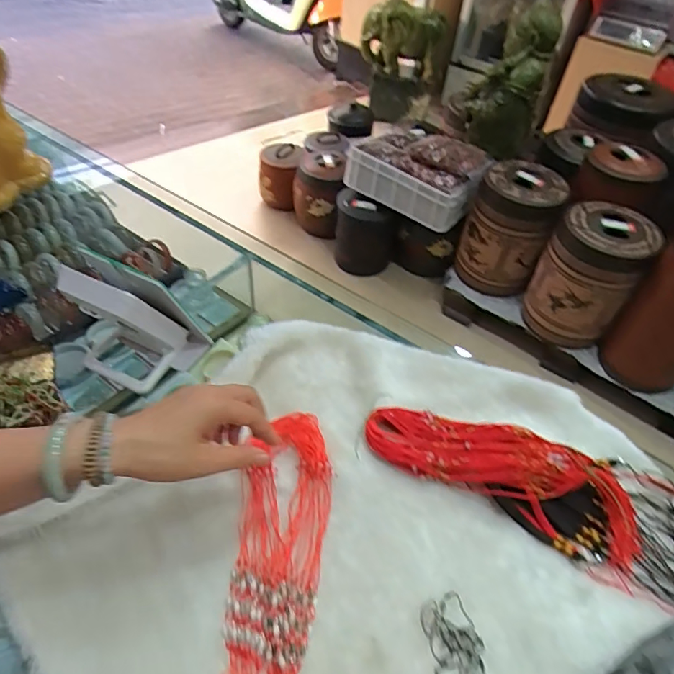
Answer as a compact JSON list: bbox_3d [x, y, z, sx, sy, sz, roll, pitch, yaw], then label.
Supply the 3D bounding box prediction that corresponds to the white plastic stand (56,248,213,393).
[{"bbox_3d":[-0.234,-0.014,0.557,0.133,0.162,0.081,1,48,-4],"label":"white plastic stand"}]

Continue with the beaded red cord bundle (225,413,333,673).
[{"bbox_3d":[-0.057,0.218,0.438,0.081,0.017,0.333,6,50,1],"label":"beaded red cord bundle"}]

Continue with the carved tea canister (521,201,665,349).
[{"bbox_3d":[0.819,-0.191,1.627,0.282,0.438,0.293,28,52,18],"label":"carved tea canister"}]

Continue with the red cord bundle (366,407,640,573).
[{"bbox_3d":[0.169,0.134,0.505,0.282,0.049,0.106,18,49,11],"label":"red cord bundle"}]

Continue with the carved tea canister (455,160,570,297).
[{"bbox_3d":[0.620,-0.397,1.793,0.284,0.403,0.250,19,50,12],"label":"carved tea canister"}]

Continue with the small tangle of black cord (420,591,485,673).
[{"bbox_3d":[0.101,0.264,0.415,0.045,0.004,0.078,-7,49,-11],"label":"small tangle of black cord"}]

